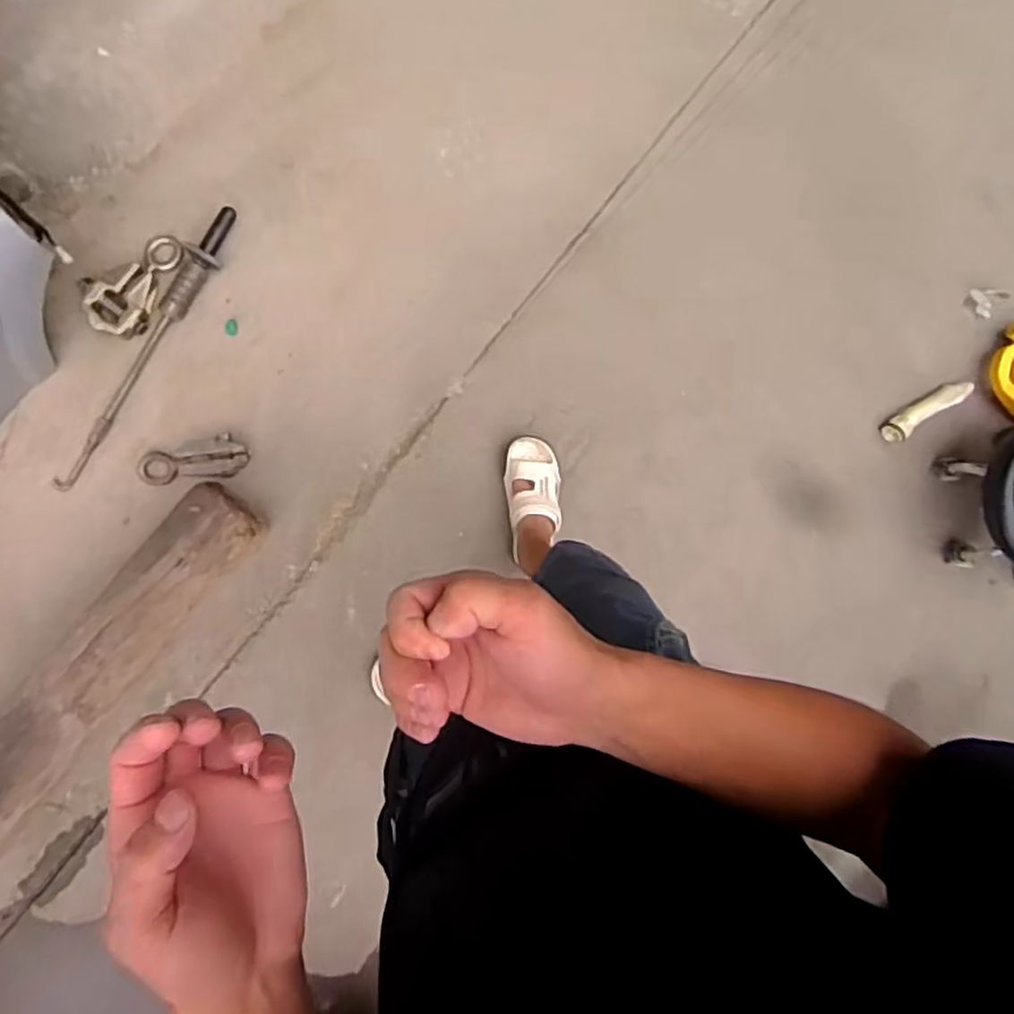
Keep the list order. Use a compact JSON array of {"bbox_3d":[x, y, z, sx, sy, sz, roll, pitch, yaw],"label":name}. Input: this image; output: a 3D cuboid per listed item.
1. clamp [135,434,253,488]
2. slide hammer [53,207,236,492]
[{"bbox_3d":[-0.578,-0.085,1.308,0.194,0.027,0.075,-7,91,-6],"label":"clamp"},{"bbox_3d":[-0.653,-0.286,1.289,0.067,0.040,0.585,27,87,-6],"label":"slide hammer"}]

